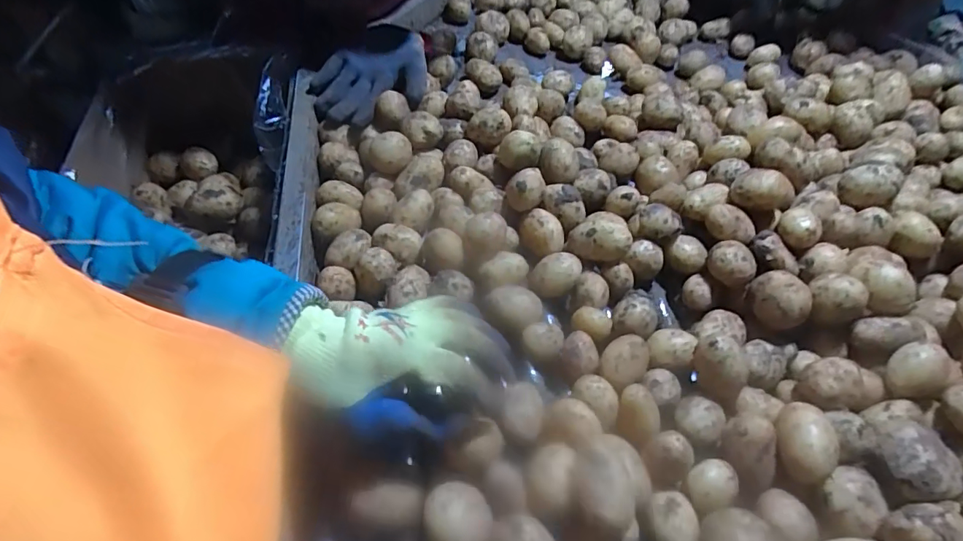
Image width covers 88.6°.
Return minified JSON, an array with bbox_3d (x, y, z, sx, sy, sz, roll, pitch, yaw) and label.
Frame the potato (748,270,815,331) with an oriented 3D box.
[{"bbox_3d":[0.282,0.028,0.468,0.055,0.044,0.051,-34,65,-22],"label":"potato"}]

